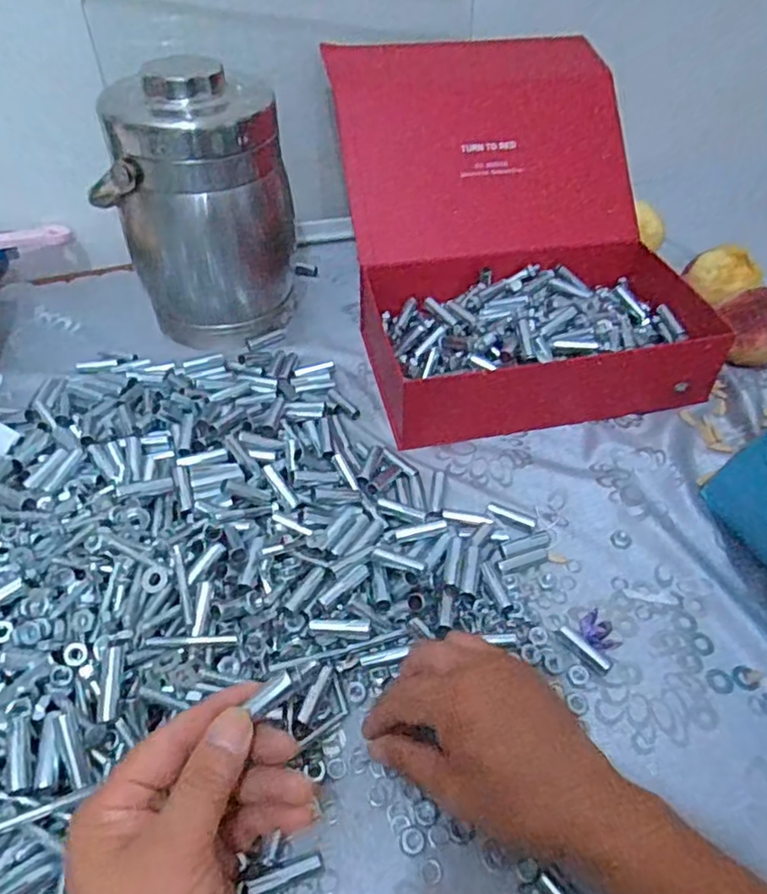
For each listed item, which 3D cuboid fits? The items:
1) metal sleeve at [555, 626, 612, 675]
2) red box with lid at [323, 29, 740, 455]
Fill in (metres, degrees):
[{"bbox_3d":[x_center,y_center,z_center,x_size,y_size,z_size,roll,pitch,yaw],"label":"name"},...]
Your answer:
[{"bbox_3d":[0.132,0.135,0.420,0.039,0.008,0.012,35,55,29],"label":"metal sleeve"},{"bbox_3d":[0.123,-0.218,0.618,0.295,0.211,0.357,-8,46,-8],"label":"red box with lid"}]

